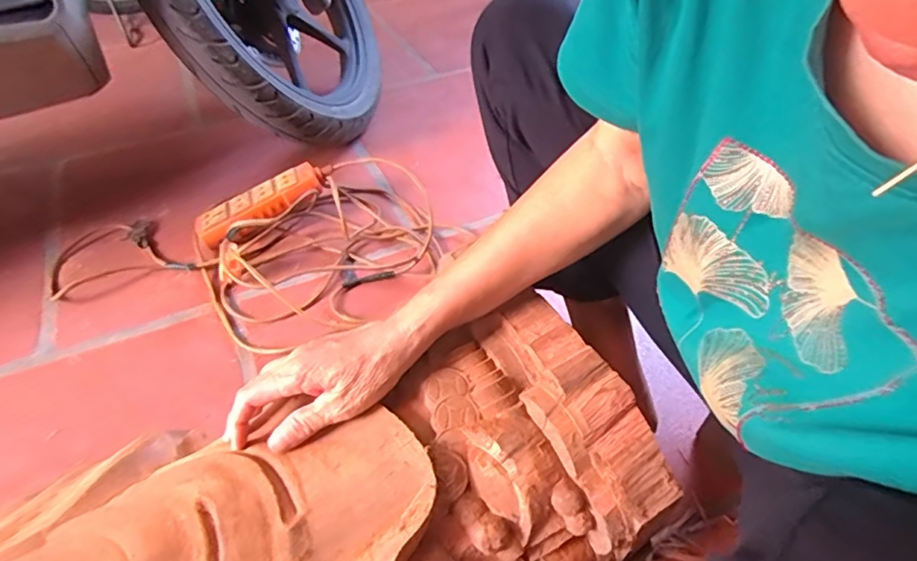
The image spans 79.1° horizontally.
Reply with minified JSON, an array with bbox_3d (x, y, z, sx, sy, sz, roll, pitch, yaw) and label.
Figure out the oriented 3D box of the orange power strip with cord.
[{"bbox_3d":[-0.277,-0.058,0.795,0.545,0.079,0.349,-15,47,-15],"label":"orange power strip with cord"}]

